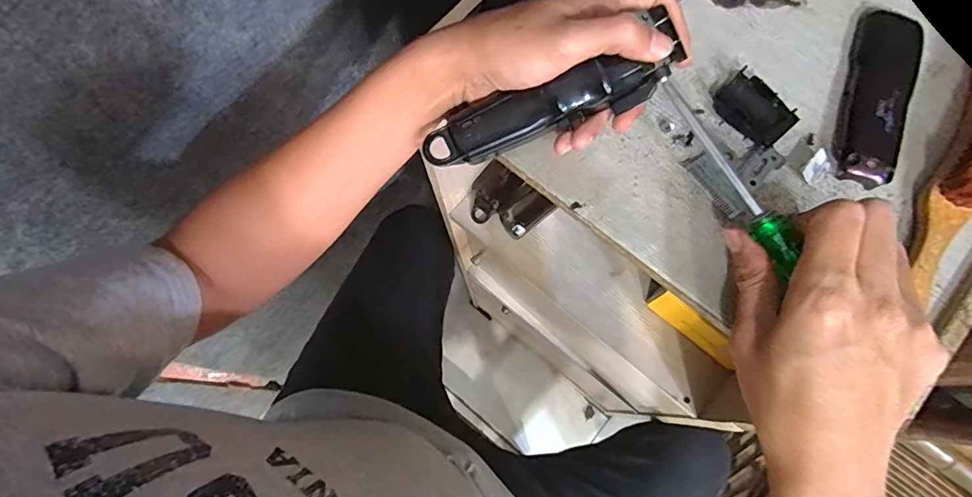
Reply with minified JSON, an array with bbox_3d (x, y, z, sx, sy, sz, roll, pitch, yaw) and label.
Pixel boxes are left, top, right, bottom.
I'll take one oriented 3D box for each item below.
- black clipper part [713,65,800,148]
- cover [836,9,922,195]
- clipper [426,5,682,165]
[{"bbox_3d":[0.188,-0.097,0.354,0.035,0.015,0.051,-40,74,-12],"label":"black clipper part"},{"bbox_3d":[0.275,-0.110,0.353,0.039,0.015,0.148,21,72,9],"label":"cover"},{"bbox_3d":[0.036,-0.093,0.332,0.156,0.032,0.034,-17,69,14],"label":"clipper"}]

